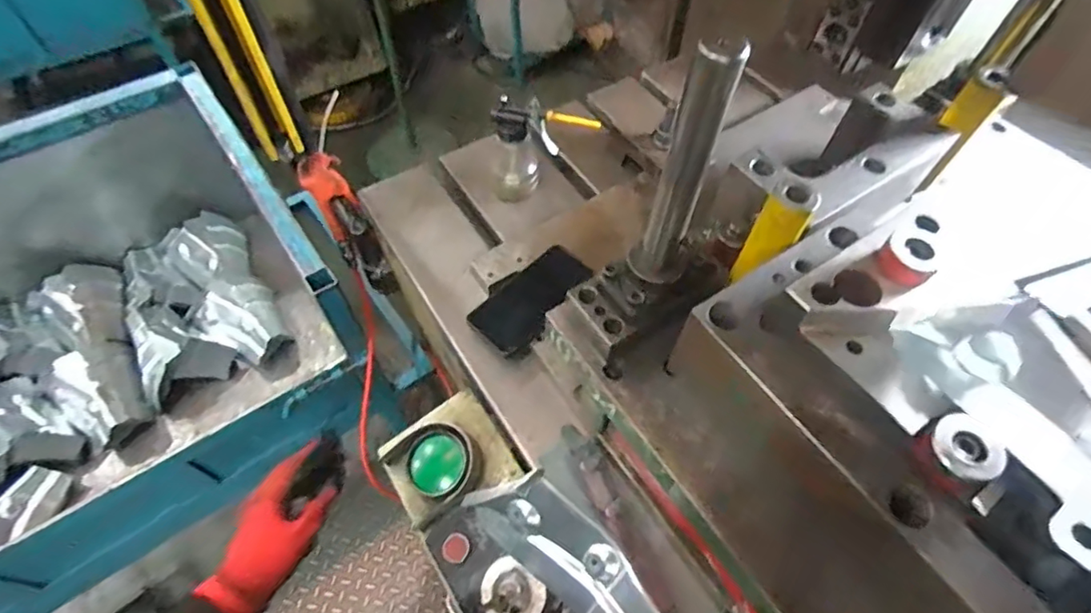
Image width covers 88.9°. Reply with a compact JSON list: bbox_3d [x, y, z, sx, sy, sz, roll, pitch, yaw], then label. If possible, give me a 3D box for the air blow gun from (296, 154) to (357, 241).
[{"bbox_3d":[-0.339,-0.171,0.881,0.074,0.142,0.025,-12,28,-9],"label":"air blow gun"}]

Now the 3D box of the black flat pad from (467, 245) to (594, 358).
[{"bbox_3d":[-0.018,-0.010,0.690,0.150,0.019,0.079,-42,68,-7],"label":"black flat pad"}]

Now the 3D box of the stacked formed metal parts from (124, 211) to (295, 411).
[{"bbox_3d":[-0.737,-0.011,1.179,0.256,0.109,0.380,-29,64,-18],"label":"stacked formed metal parts"}]

